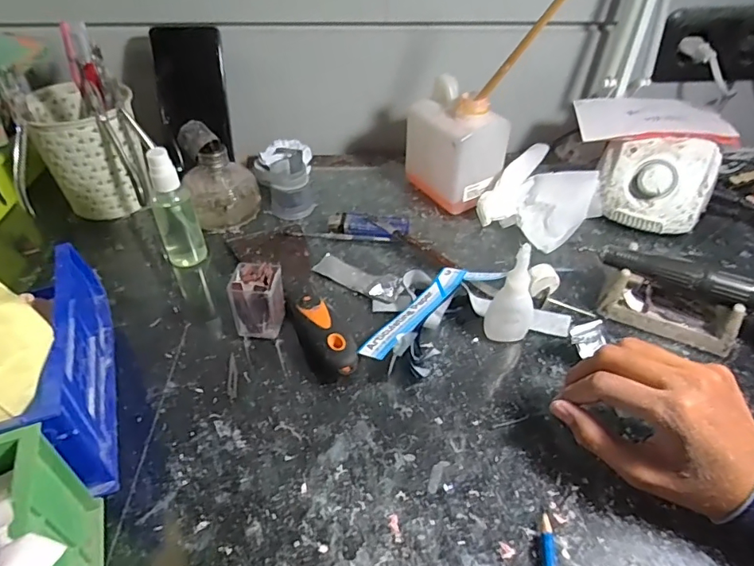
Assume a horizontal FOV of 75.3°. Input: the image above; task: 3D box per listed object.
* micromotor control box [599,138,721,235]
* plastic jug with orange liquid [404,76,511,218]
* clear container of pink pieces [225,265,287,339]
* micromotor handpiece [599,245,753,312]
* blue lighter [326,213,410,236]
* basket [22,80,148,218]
[{"bbox_3d":[0.282,-0.101,0.500,0.107,0.075,0.090,19,47,17],"label":"micromotor control box"},{"bbox_3d":[0.082,-0.143,0.519,0.067,0.114,0.093,-28,51,-27],"label":"plastic jug with orange liquid"},{"bbox_3d":[-0.093,0.014,0.388,0.036,0.051,0.035,2,44,1],"label":"clear container of pink pieces"},{"bbox_3d":[0.255,-0.002,0.381,0.147,0.021,0.022,23,47,23],"label":"micromotor handpiece"},{"bbox_3d":[-0.008,-0.058,0.498,0.081,0.014,0.028,4,44,3],"label":"blue lighter"},{"bbox_3d":[-0.291,-0.140,0.509,0.088,0.107,0.098,-20,48,-21],"label":"basket"}]

